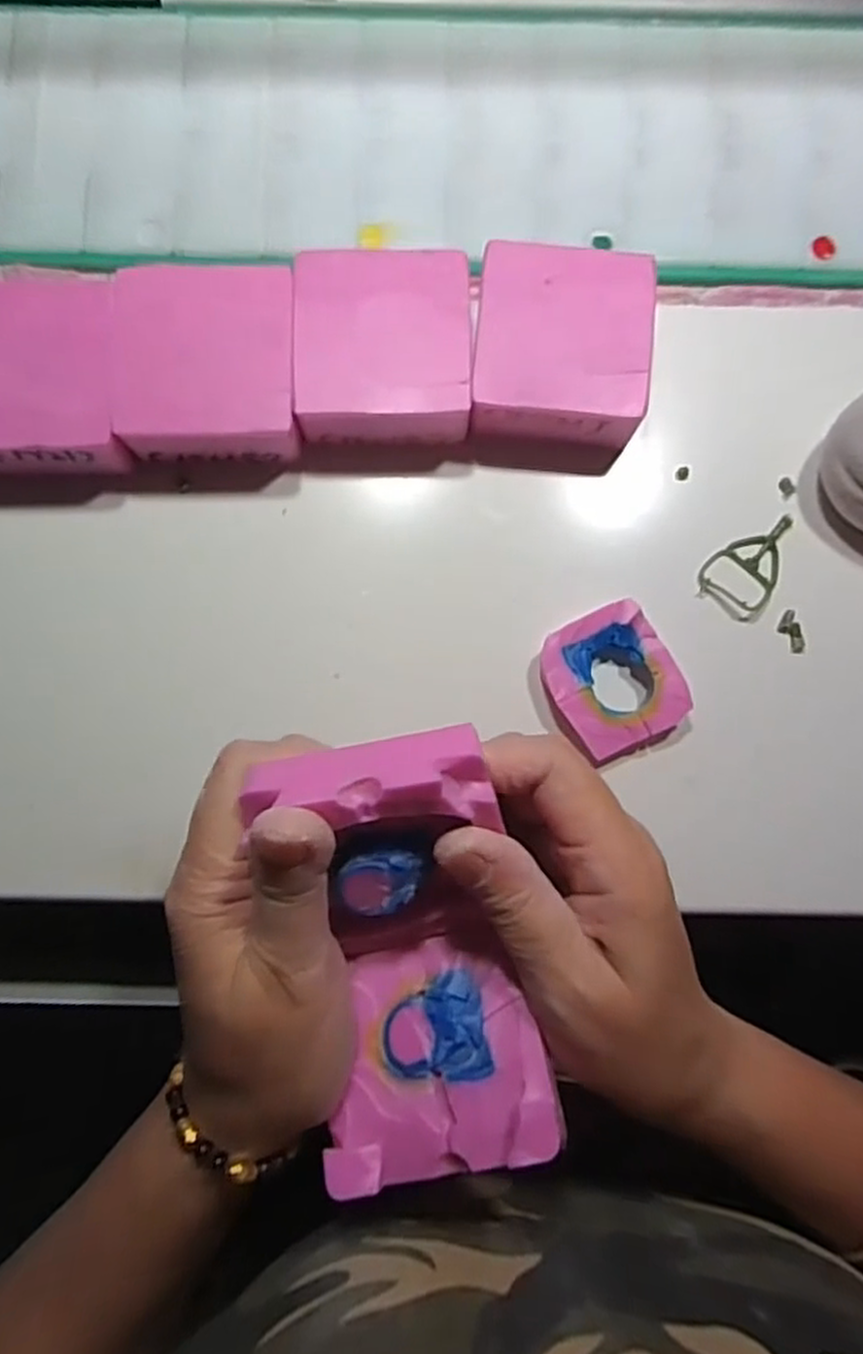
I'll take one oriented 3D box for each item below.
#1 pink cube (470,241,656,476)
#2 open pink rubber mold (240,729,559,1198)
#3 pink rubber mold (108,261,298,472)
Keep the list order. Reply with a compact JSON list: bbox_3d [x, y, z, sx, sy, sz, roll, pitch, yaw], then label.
[{"bbox_3d":[0.051,-0.128,0.303,0.066,0.030,0.077,5,83,0],"label":"pink cube"},{"bbox_3d":[-0.005,0.080,0.218,0.066,0.044,0.125,-8,99,0],"label":"open pink rubber mold"},{"bbox_3d":[-0.087,-0.121,0.300,0.067,0.034,0.073,-1,83,-1],"label":"pink rubber mold"}]

